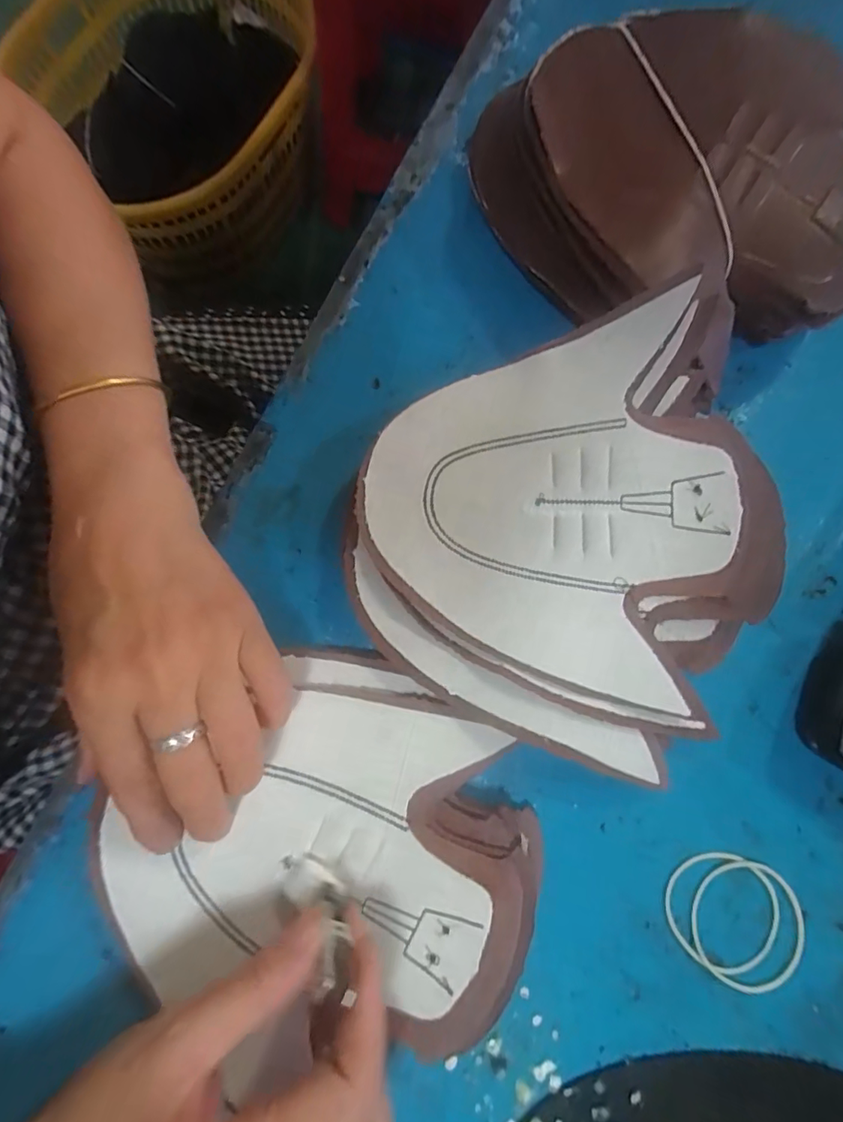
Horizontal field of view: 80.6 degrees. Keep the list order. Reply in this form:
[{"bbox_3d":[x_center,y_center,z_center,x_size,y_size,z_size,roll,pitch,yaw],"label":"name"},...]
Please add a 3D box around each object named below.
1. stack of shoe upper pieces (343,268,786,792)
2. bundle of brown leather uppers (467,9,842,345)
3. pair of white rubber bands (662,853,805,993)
[{"bbox_3d":[0.069,-0.022,0.234,0.183,0.053,0.200,23,80,3],"label":"stack of shoe upper pieces"},{"bbox_3d":[0.136,-0.194,0.261,0.211,0.051,0.173,2,80,-1],"label":"bundle of brown leather uppers"},{"bbox_3d":[0.144,0.165,0.228,0.064,0.004,0.053,18,80,2],"label":"pair of white rubber bands"}]

